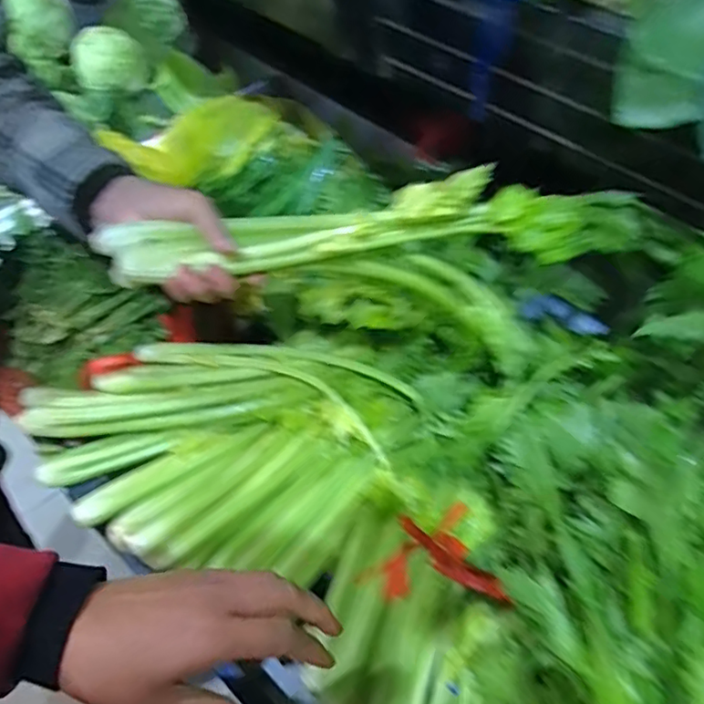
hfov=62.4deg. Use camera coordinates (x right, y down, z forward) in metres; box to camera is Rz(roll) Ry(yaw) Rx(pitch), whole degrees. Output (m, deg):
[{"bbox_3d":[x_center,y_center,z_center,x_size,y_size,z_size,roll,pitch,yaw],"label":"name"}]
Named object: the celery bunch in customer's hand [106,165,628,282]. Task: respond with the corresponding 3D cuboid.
[{"bbox_3d":[0.013,-0.101,0.464,0.403,0.077,0.067,2,49,-5],"label":"celery bunch in customer's hand"}]

